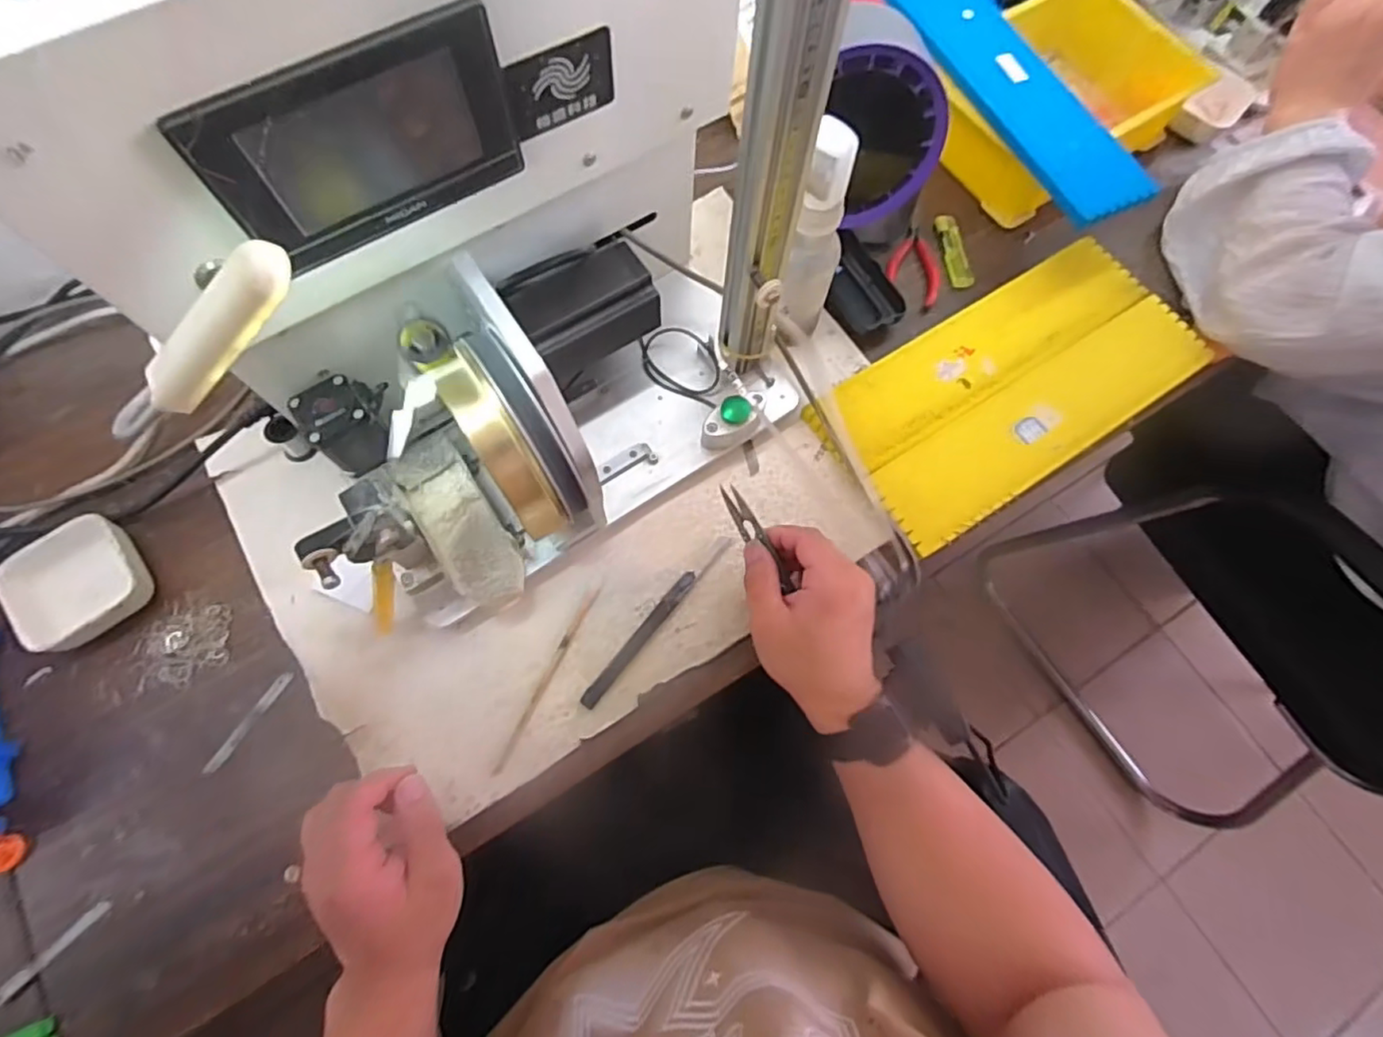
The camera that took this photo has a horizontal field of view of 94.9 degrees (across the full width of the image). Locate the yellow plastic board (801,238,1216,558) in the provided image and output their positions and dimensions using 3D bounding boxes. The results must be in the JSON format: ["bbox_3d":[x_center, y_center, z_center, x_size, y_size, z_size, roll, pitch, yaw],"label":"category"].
[{"bbox_3d":[0.286,-0.121,0.566,0.347,0.012,0.163,-31,76,-11],"label":"yellow plastic board"}]

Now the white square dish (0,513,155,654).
[{"bbox_3d":[-0.470,0.046,0.482,0.082,0.025,0.091,-38,77,-13],"label":"white square dish"}]

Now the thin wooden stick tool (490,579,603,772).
[{"bbox_3d":[-0.109,0.118,0.483,0.009,0.004,0.156,26,73,6],"label":"thin wooden stick tool"}]

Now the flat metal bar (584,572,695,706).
[{"bbox_3d":[-0.040,0.091,0.489,0.012,0.010,0.127,38,74,10],"label":"flat metal bar"}]

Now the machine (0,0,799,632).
[{"bbox_3d":[-0.111,-0.126,0.374,0.365,0.333,0.232,-33,76,-12],"label":"machine"}]

